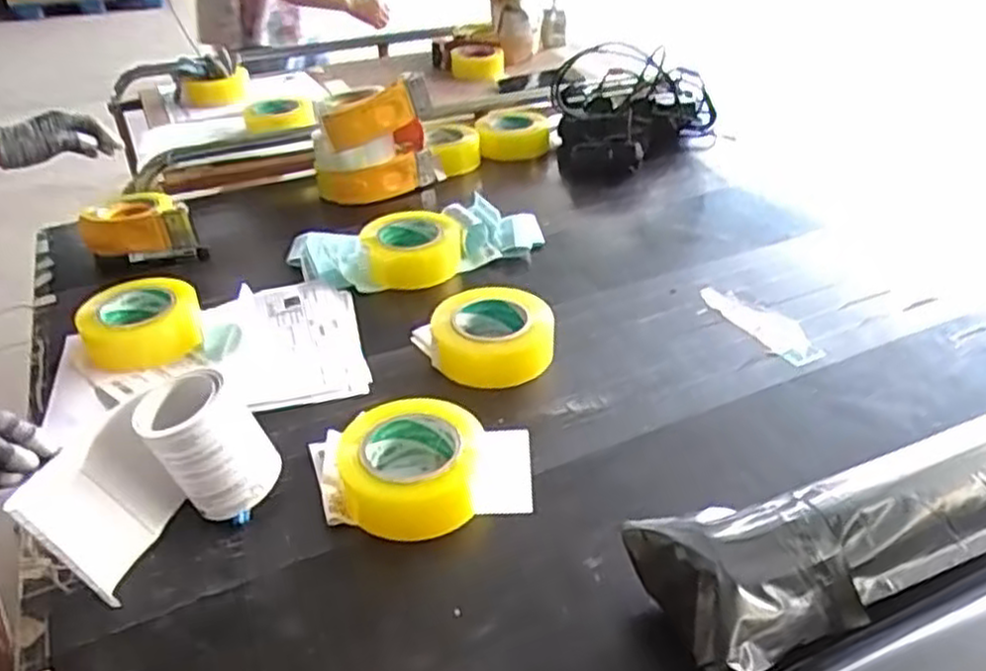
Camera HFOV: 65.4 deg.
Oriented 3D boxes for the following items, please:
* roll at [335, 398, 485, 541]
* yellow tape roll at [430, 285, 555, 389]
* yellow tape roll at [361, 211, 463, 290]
[{"bbox_3d":[-0.069,0.111,0.656,0.119,0.052,0.121,-1,35,1],"label":"roll"},{"bbox_3d":[0.000,-0.005,0.814,0.130,0.047,0.122,-1,35,1],"label":"yellow tape roll"},{"bbox_3d":[-0.104,-0.112,0.982,0.127,0.042,0.122,-9,35,-10],"label":"yellow tape roll"}]

